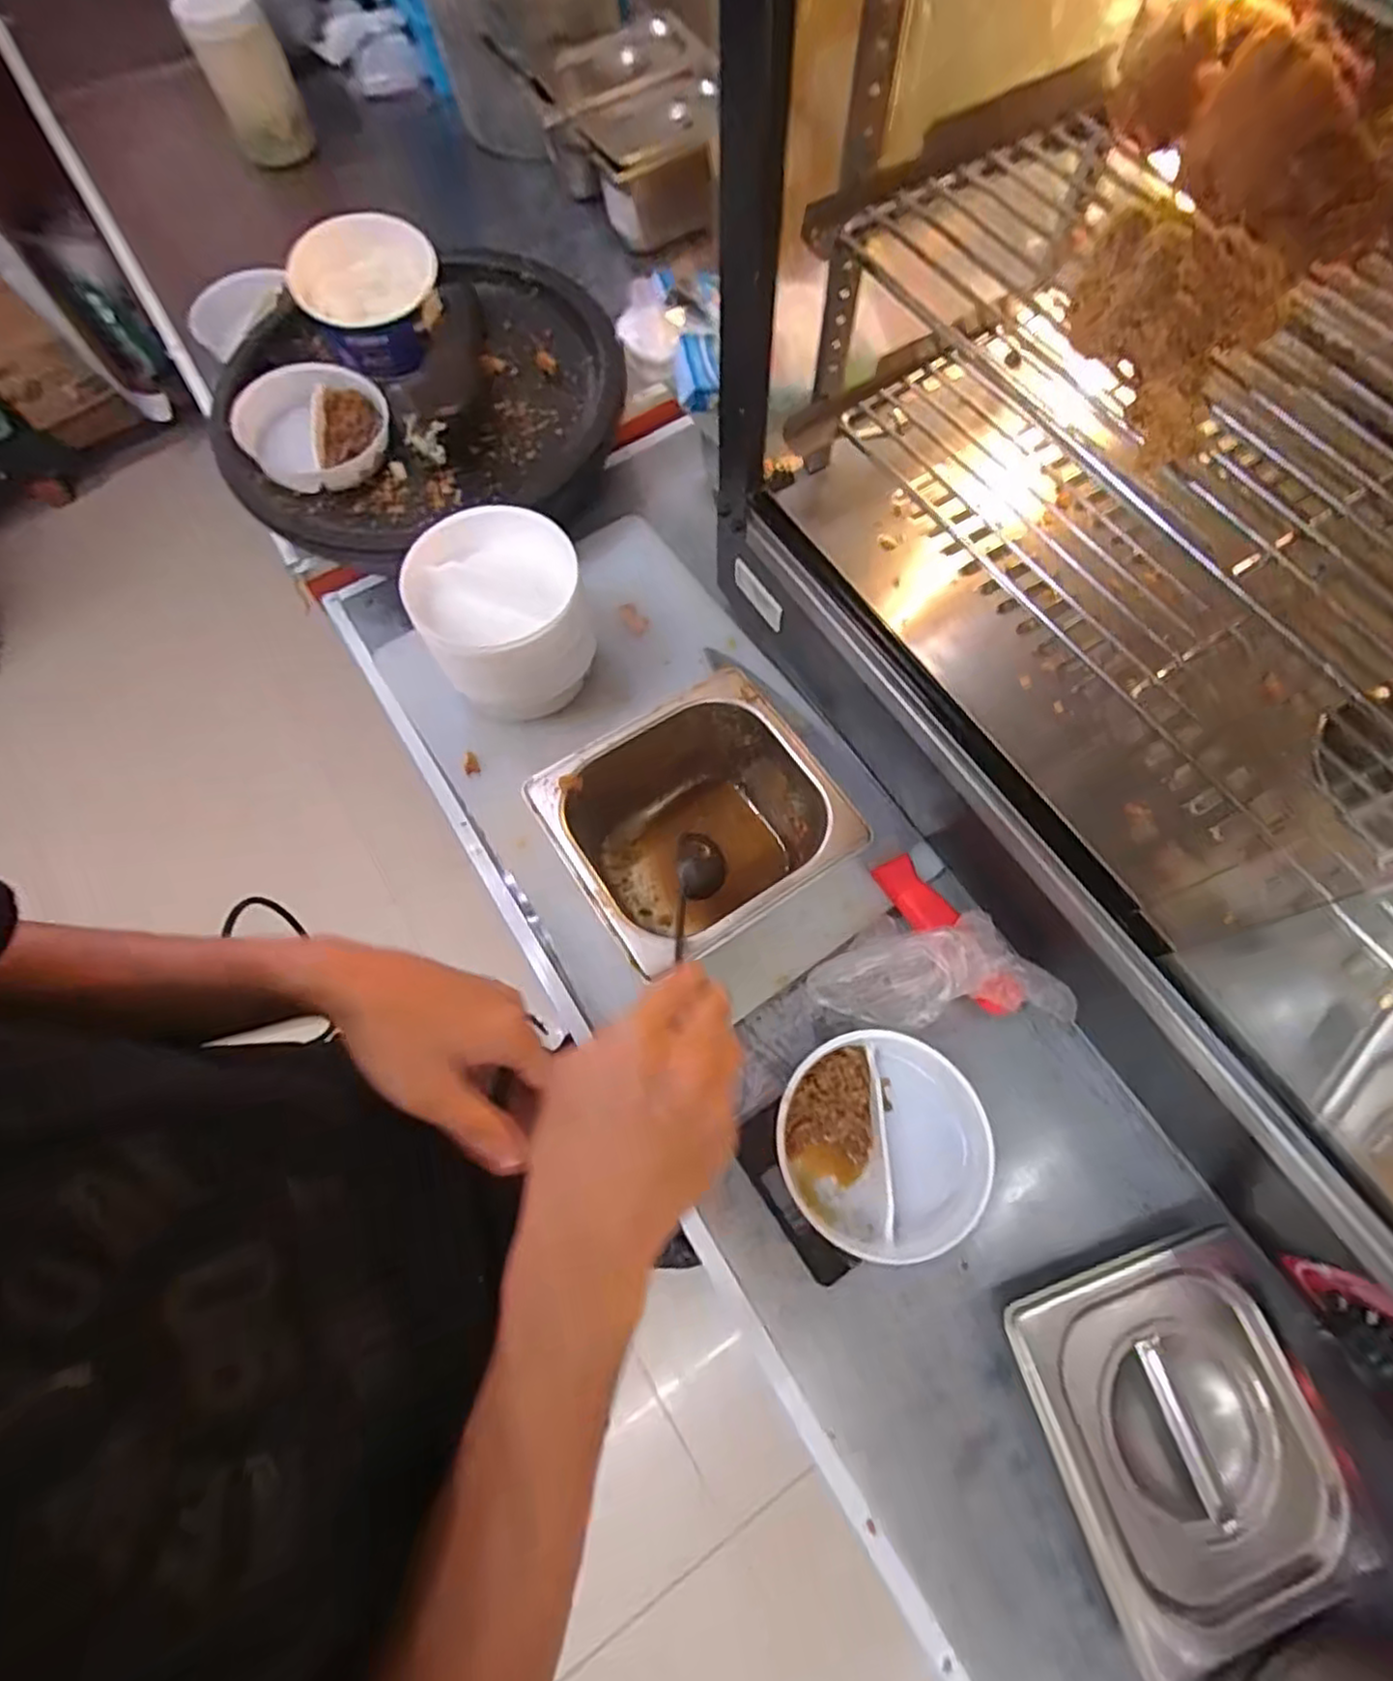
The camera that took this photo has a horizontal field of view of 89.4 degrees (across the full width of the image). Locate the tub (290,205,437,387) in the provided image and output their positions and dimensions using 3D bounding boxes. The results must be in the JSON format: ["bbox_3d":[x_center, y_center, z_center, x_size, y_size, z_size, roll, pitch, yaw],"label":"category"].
[{"bbox_3d":[-0.303,-0.505,0.657,0.127,0.070,0.122,-1,70,2],"label":"tub"}]

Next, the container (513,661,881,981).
[{"bbox_3d":[0.000,-0.001,0.500,0.174,0.103,0.158,-35,72,-10],"label":"container"}]

